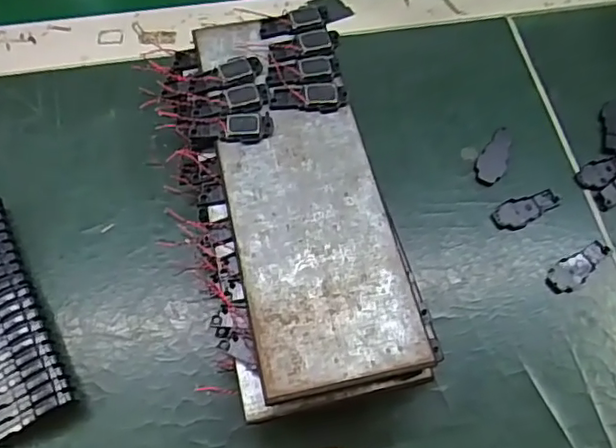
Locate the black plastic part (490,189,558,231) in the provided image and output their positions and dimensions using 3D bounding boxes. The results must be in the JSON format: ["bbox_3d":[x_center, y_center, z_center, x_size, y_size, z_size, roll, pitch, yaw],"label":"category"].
[{"bbox_3d":[0.121,-0.009,0.328,0.040,0.004,0.017,-26,67,-14],"label":"black plastic part"}]

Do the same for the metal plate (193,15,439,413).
[{"bbox_3d":[-0.004,-0.022,0.278,0.070,0.004,0.194,-11,64,-8],"label":"metal plate"}]

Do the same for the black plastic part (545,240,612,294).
[{"bbox_3d":[0.143,0.021,0.313,0.040,0.004,0.015,-36,69,-18],"label":"black plastic part"}]

